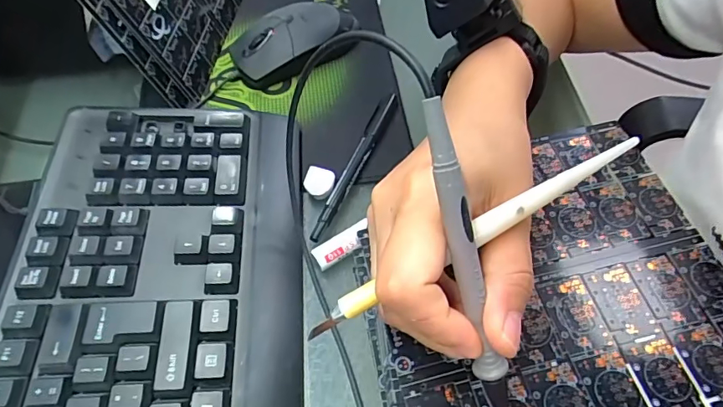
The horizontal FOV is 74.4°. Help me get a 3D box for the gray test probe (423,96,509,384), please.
[{"bbox_3d":[0.039,0.017,0.176,0.012,0.108,0.008,-17,16,-10],"label":"gray test probe"}]

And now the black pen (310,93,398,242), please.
[{"bbox_3d":[-0.003,-0.031,0.345,0.011,0.007,0.139,20,60,14],"label":"black pen"}]

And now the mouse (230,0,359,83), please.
[{"bbox_3d":[-0.055,-0.142,0.405,0.111,0.039,0.057,-31,62,-18],"label":"mouse"}]

